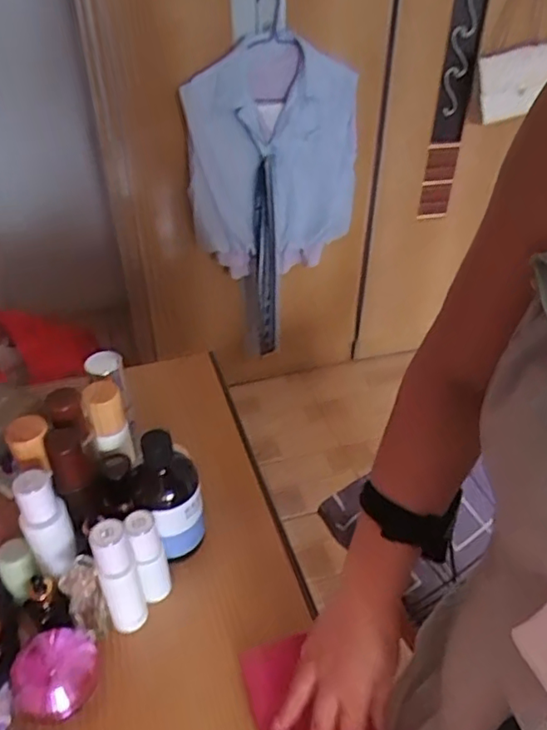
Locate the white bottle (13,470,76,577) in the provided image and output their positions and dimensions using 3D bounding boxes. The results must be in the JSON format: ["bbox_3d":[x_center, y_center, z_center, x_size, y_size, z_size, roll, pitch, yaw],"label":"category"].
[{"bbox_3d":[-0.216,0.153,0.557,0.043,0.113,0.040,-21,43,-24],"label":"white bottle"}]

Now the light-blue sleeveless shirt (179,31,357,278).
[{"bbox_3d":[-0.011,-0.441,1.306,0.481,0.508,0.100,-28,47,-31],"label":"light-blue sleeveless shirt"}]

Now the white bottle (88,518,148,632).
[{"bbox_3d":[-0.144,0.199,0.548,0.034,0.131,0.036,-16,42,-20],"label":"white bottle"}]

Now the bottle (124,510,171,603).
[{"bbox_3d":[-0.125,0.190,0.583,0.034,0.110,0.037,-13,41,-17],"label":"bottle"}]

